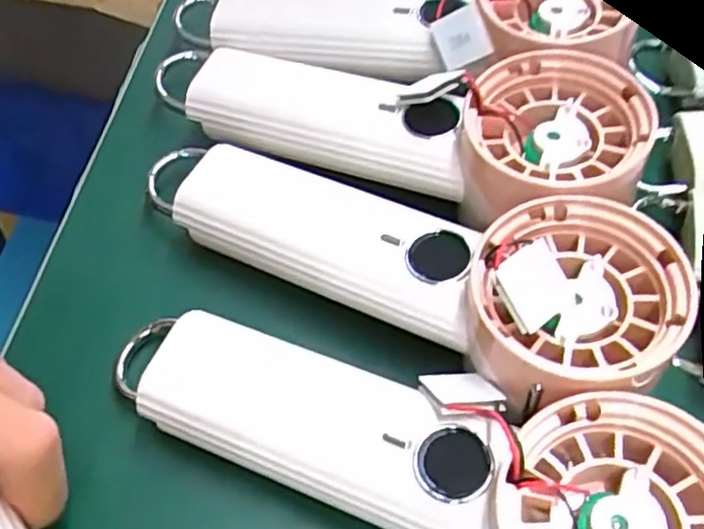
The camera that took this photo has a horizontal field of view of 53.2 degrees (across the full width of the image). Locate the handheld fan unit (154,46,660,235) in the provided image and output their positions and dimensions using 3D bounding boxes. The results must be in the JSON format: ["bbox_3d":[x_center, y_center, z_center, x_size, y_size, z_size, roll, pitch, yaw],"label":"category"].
[{"bbox_3d":[0.011,-0.054,0.275,0.190,0.037,0.062,12,59,21],"label":"handheld fan unit"}]

